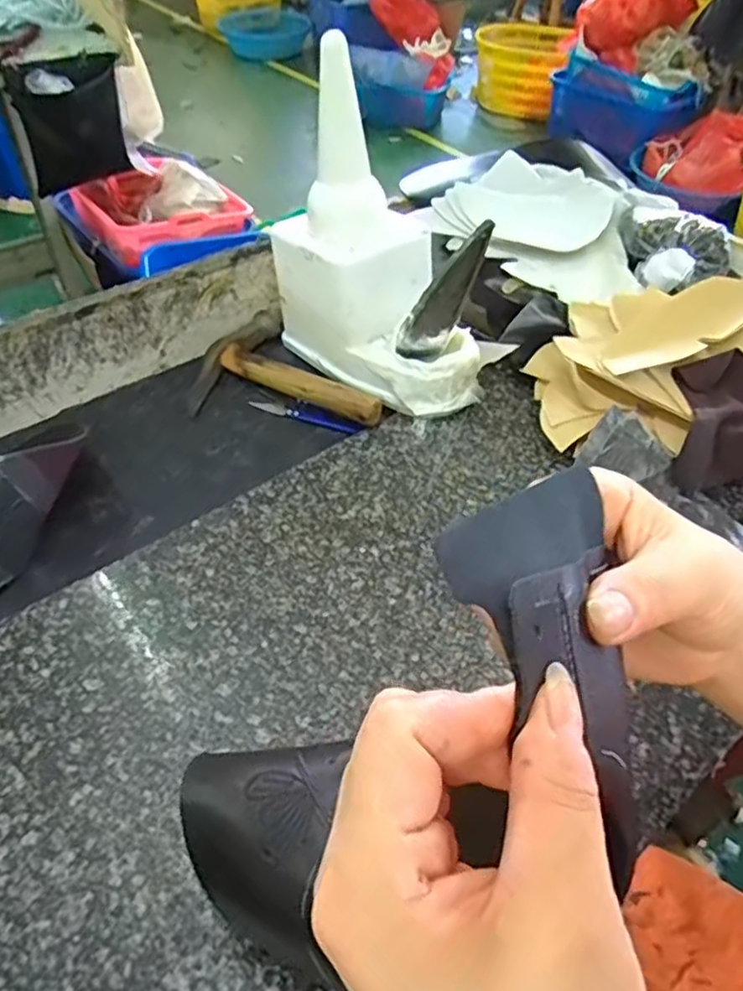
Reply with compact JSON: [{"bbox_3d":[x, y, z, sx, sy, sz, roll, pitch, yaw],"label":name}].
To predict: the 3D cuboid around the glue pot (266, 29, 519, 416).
[{"bbox_3d":[0.021,-0.215,0.567,0.131,0.220,0.211,-36,58,-28],"label":"glue pot"}]

